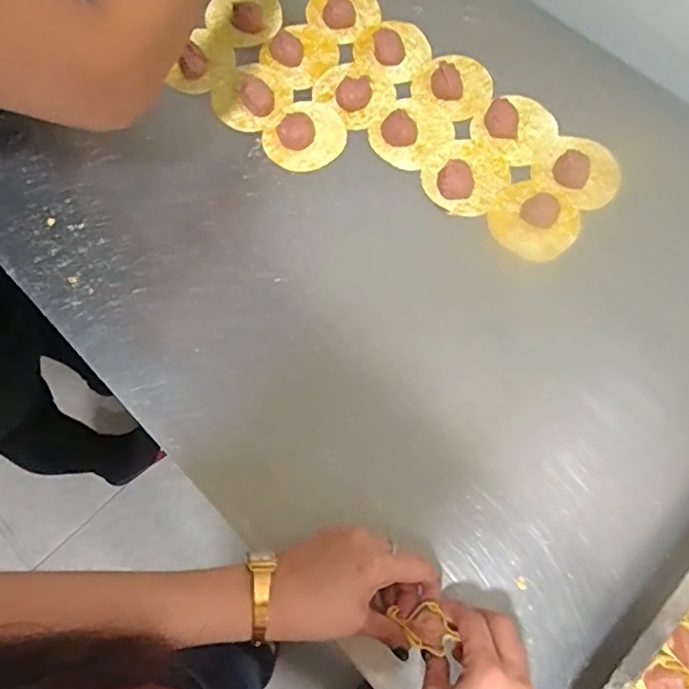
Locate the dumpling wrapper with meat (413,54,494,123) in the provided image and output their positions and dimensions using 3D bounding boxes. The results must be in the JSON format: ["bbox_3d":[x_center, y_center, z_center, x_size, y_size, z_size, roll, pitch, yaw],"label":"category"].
[{"bbox_3d":[0.117,-0.274,0.603,0.078,0.008,0.073,40,76,14],"label":"dumpling wrapper with meat"}]

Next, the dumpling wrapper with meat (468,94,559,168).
[{"bbox_3d":[0.175,-0.222,0.578,0.074,0.016,0.076,-43,75,-13],"label":"dumpling wrapper with meat"}]

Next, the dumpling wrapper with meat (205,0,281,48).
[{"bbox_3d":[-0.106,-0.357,0.626,0.074,0.013,0.075,0,70,1],"label":"dumpling wrapper with meat"}]

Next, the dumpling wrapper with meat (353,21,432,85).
[{"bbox_3d":[0.056,-0.324,0.617,0.076,0.024,0.073,36,75,13],"label":"dumpling wrapper with meat"}]

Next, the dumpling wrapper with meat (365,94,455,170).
[{"bbox_3d":[0.066,-0.216,0.584,0.080,0.007,0.069,-42,75,-13],"label":"dumpling wrapper with meat"}]

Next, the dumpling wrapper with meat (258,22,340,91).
[{"bbox_3d":[-0.047,-0.314,0.623,0.071,0.009,0.075,0,70,1],"label":"dumpling wrapper with meat"}]

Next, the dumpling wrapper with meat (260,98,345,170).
[{"bbox_3d":[-0.039,-0.216,0.578,0.071,0.026,0.083,39,75,14],"label":"dumpling wrapper with meat"}]

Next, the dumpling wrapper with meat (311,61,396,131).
[{"bbox_3d":[0.012,-0.265,0.601,0.070,0.015,0.082,-42,75,-13],"label":"dumpling wrapper with meat"}]

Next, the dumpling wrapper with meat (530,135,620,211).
[{"bbox_3d":[0.231,-0.172,0.556,0.076,0.017,0.076,37,75,13],"label":"dumpling wrapper with meat"}]

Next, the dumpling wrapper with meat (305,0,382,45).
[{"bbox_3d":[0.000,-0.370,0.639,0.080,0.014,0.076,-33,73,-10],"label":"dumpling wrapper with meat"}]

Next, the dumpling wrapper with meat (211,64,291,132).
[{"bbox_3d":[-0.096,-0.259,0.594,0.080,0.018,0.075,0,70,1],"label":"dumpling wrapper with meat"}]

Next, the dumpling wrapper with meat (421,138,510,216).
[{"bbox_3d":[0.121,-0.169,0.557,0.075,0.027,0.084,41,76,14],"label":"dumpling wrapper with meat"}]

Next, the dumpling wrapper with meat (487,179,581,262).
[{"bbox_3d":[0.179,-0.118,0.543,0.078,0.010,0.074,0,70,1],"label":"dumpling wrapper with meat"}]

